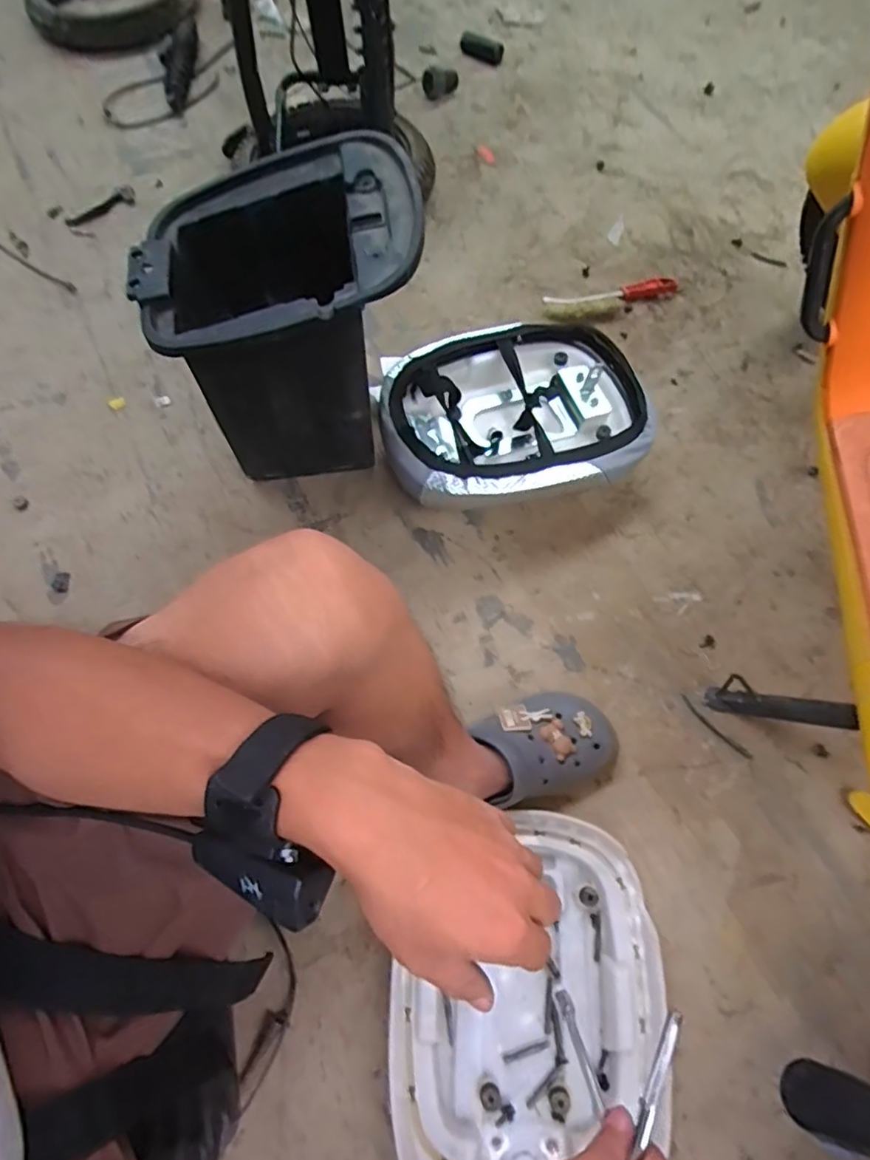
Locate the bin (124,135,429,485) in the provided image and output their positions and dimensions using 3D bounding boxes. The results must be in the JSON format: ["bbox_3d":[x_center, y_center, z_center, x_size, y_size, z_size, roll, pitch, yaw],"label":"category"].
[{"bbox_3d":[-0.164,-0.288,0.736,0.282,0.360,0.230,-13,68,-5],"label":"bin"}]

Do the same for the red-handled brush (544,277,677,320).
[{"bbox_3d":[0.298,-0.473,0.999,0.233,0.020,0.057,-12,68,-5],"label":"red-handled brush"}]

